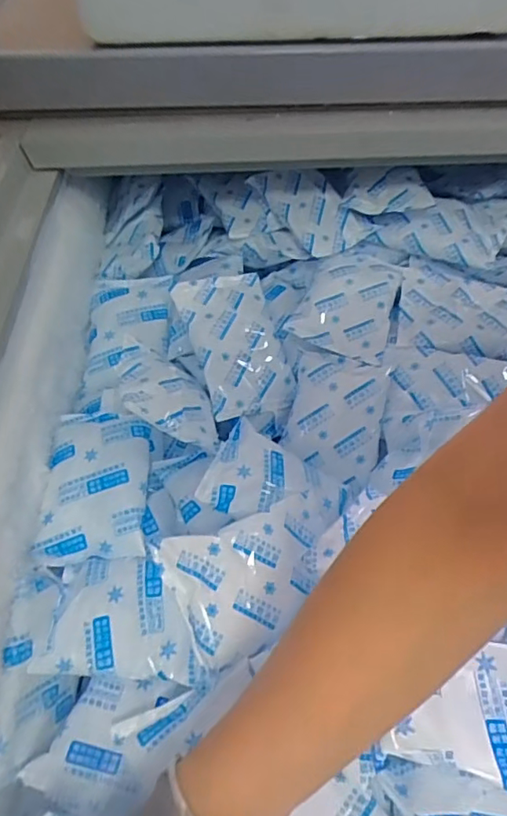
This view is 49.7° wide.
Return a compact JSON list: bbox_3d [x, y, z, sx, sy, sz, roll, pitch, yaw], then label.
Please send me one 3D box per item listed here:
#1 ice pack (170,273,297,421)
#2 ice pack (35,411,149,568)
[{"bbox_3d":[-0.019,-0.073,0.570,0.097,0.023,0.162,-12,74,-23],"label":"ice pack"},{"bbox_3d":[-0.137,0.062,0.480,0.089,0.033,0.141,-2,51,0],"label":"ice pack"}]

